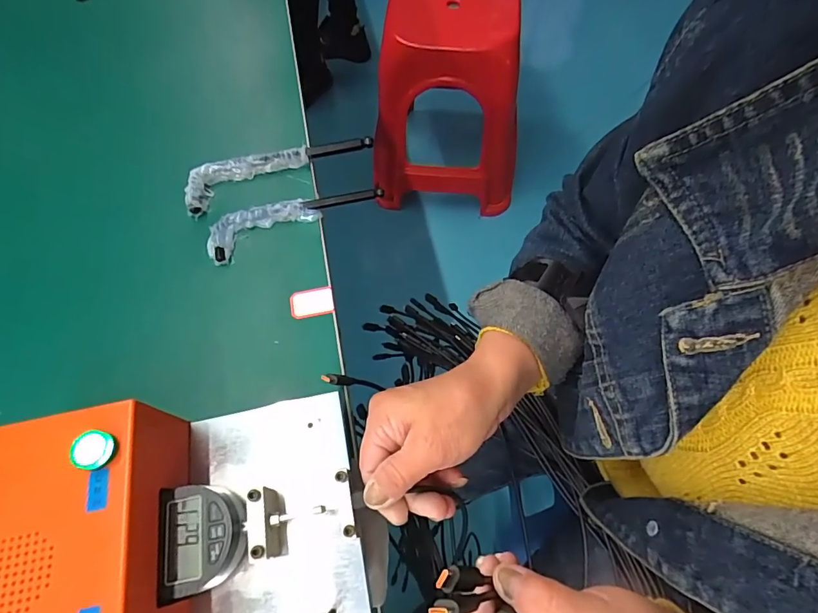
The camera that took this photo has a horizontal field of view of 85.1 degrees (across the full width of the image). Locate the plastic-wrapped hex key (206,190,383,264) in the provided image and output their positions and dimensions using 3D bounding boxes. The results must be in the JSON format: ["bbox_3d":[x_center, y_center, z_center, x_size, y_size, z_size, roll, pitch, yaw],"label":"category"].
[{"bbox_3d":[-0.105,-0.084,0.401,0.156,0.014,0.038,-24,67,-10],"label":"plastic-wrapped hex key"}]

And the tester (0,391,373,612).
[{"bbox_3d":[-0.134,0.136,0.255,0.208,0.096,0.151,-10,65,-4],"label":"tester"}]

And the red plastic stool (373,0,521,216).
[{"bbox_3d":[0.107,-0.508,1.115,0.376,0.503,0.260,7,65,4],"label":"red plastic stool"}]

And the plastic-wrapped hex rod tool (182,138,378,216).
[{"bbox_3d":[-0.122,-0.130,0.422,0.177,0.023,0.043,-18,66,-7],"label":"plastic-wrapped hex rod tool"}]

